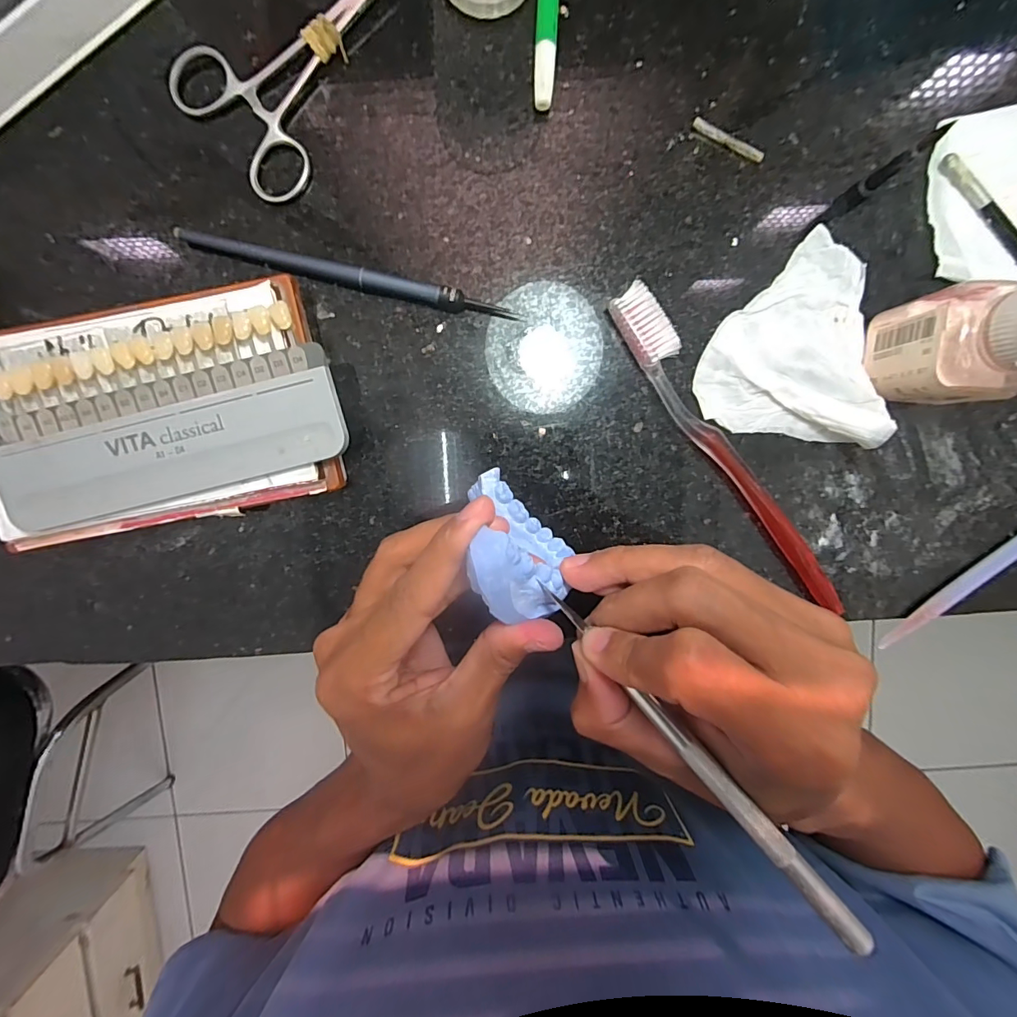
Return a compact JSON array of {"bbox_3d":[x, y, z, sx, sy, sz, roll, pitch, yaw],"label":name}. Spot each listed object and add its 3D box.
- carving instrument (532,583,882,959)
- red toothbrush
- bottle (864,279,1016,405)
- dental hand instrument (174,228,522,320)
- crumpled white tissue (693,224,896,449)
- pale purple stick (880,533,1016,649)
[{"bbox_3d":[0.058,0.078,0.155,0.008,0.013,0.136,-44,68,4],"label":"carving instrument"},{"bbox_3d":[0.106,-0.024,0.225,0.019,0.012,0.182,-35,96,3],"label":"red toothbrush"},{"bbox_3d":[0.186,-0.068,0.191,0.033,0.070,0.046,-5,96,0],"label":"bottle"},{"bbox_3d":[-0.072,-0.106,0.214,0.153,0.009,0.009,12,96,-2],"label":"dental hand instrument"},{"bbox_3d":[0.135,-0.080,0.214,0.078,0.022,0.090,8,96,-2],"label":"crumpled white tissue"},{"bbox_3d":[0.247,0.029,0.236,0.132,0.007,0.009,-40,95,4],"label":"pale purple stick"}]

